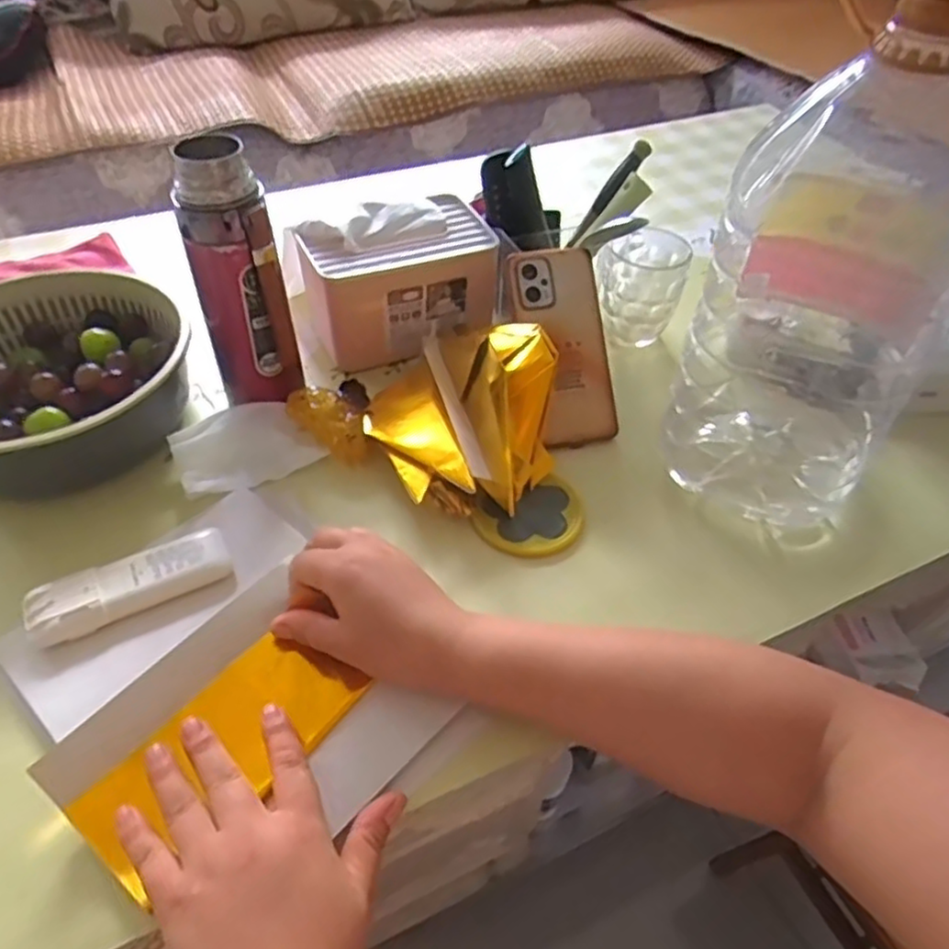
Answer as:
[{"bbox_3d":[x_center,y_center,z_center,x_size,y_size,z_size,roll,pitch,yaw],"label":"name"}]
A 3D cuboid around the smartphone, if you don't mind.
[{"bbox_3d":[0.078,-0.107,0.581,0.068,0.014,0.165,-12,89,-12],"label":"smartphone"}]

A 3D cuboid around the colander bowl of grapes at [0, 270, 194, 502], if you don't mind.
[{"bbox_3d":[-0.350,-0.075,0.563,0.219,0.084,0.186,-12,45,-17],"label":"colander bowl of grapes"}]

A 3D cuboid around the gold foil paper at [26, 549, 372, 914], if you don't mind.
[{"bbox_3d":[-0.148,0.138,0.409,0.110,0.009,0.174,31,47,21],"label":"gold foil paper"}]

